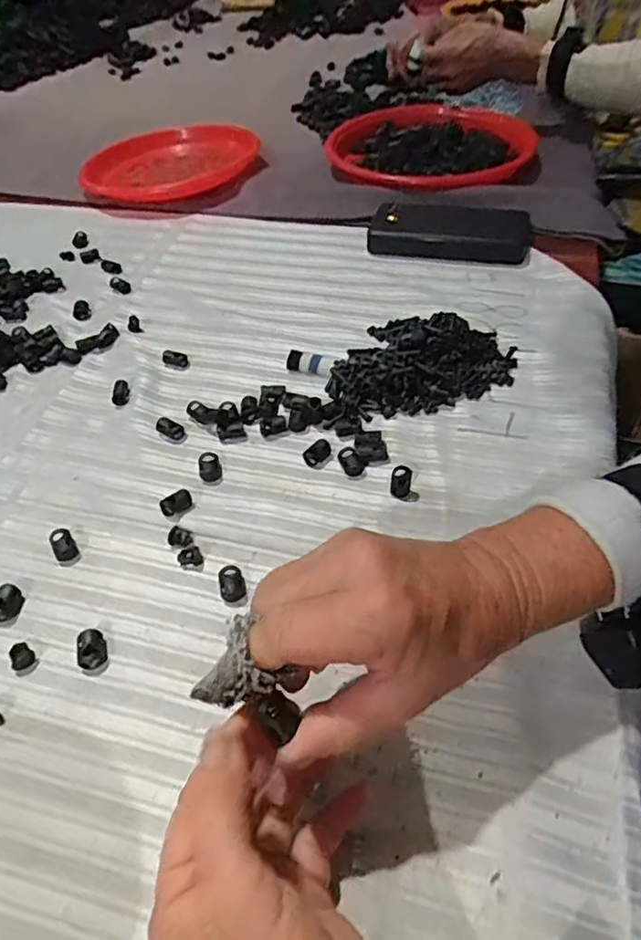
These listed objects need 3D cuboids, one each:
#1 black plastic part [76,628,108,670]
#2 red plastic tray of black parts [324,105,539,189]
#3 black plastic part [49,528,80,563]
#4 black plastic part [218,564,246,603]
[{"bbox_3d":[-0.126,0.099,0.332,0.014,0.011,0.020,-10,48,-5],"label":"black plastic part"},{"bbox_3d":[0.112,-0.344,0.650,0.223,0.039,0.163,14,51,16],"label":"red plastic tray of black parts"},{"bbox_3d":[-0.161,0.046,0.377,0.013,0.008,0.021,-26,52,-18],"label":"black plastic part"},{"bbox_3d":[-0.053,0.067,0.359,0.015,0.008,0.022,-12,49,-7],"label":"black plastic part"}]

